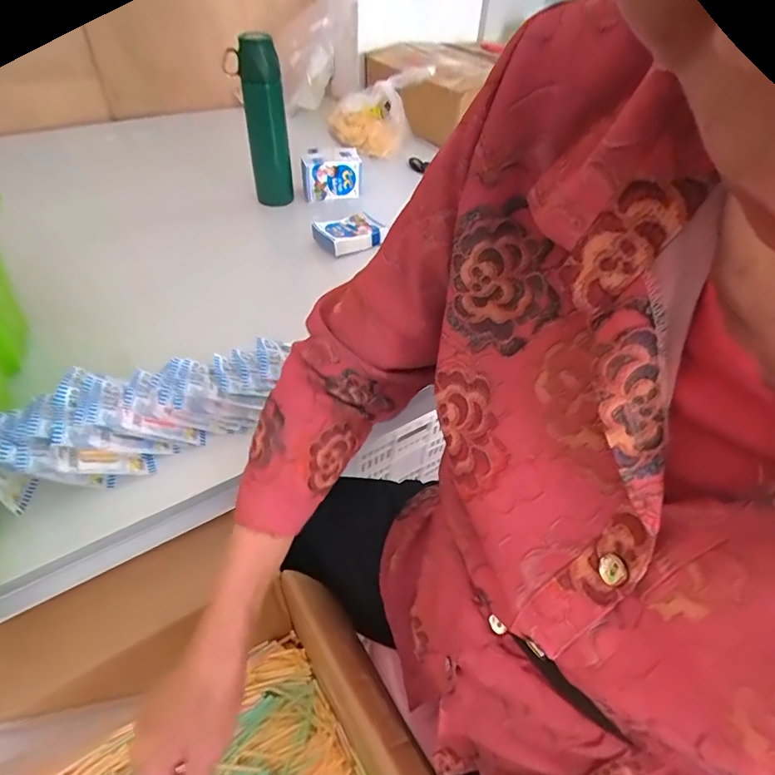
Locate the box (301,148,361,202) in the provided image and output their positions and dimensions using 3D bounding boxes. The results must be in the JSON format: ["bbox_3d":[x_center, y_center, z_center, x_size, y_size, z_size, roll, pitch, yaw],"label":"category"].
[{"bbox_3d":[-0.112,-0.417,0.928,0.115,0.080,0.054,-10,46,-14],"label":"box"}]

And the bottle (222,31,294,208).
[{"bbox_3d":[-0.232,-0.487,0.874,0.093,0.279,0.092,-7,45,-11],"label":"bottle"}]

